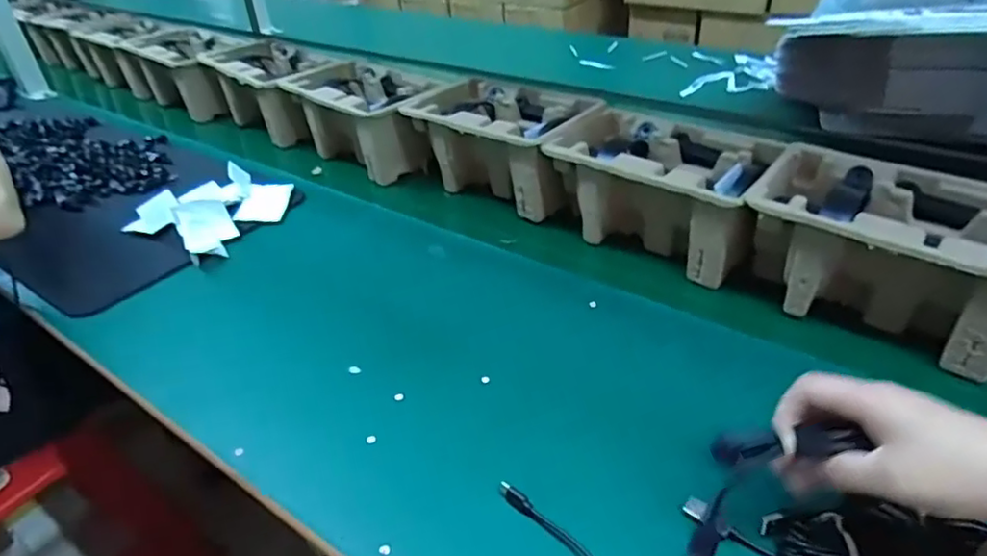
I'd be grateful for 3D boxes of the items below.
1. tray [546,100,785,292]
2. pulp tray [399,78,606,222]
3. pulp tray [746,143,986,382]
[{"bbox_3d":[0.176,-0.096,0.658,0.231,0.105,0.146,24,44,33],"label":"tray"},{"bbox_3d":[0.014,-0.169,0.774,0.227,0.108,0.158,21,42,30],"label":"pulp tray"},{"bbox_3d":[0.352,-0.021,0.538,0.219,0.107,0.143,22,42,30],"label":"pulp tray"}]

